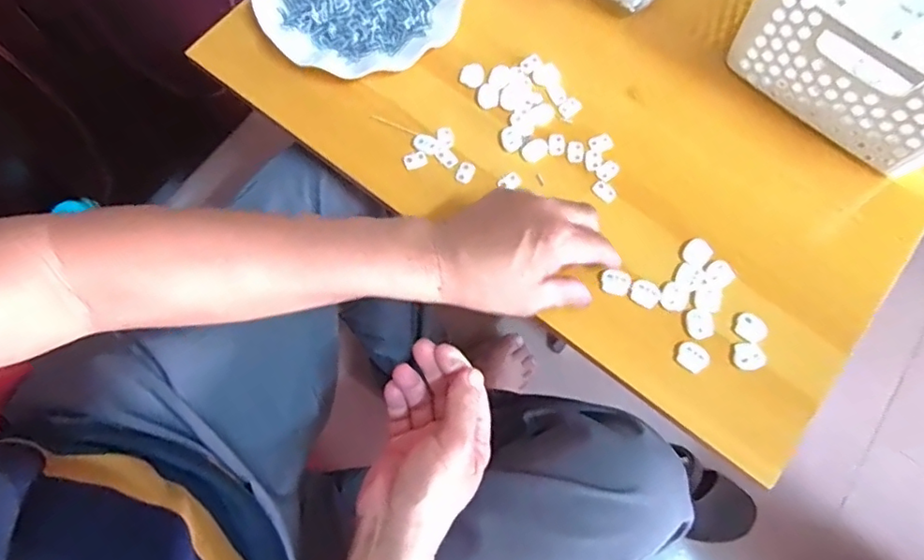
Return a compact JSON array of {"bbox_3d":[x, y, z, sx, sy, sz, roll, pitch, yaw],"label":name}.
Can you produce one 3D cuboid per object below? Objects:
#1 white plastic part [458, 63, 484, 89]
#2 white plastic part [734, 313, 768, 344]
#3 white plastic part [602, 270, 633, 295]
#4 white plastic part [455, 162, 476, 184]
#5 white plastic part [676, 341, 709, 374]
[{"bbox_3d":[0.009,-0.182,0.499,0.022,0.004,0.024,0,72,0],"label":"white plastic part"},{"bbox_3d":[0.219,0.036,0.426,0.022,0.004,0.022,0,72,0],"label":"white plastic part"},{"bbox_3d":[0.120,0.002,0.438,0.021,0.008,0.017,10,72,3],"label":"white plastic part"},{"bbox_3d":[0.003,-0.090,0.469,0.014,0.004,0.019,23,73,7],"label":"white plastic part"},{"bbox_3d":[0.172,0.057,0.419,0.022,0.004,0.021,37,75,11],"label":"white plastic part"}]

